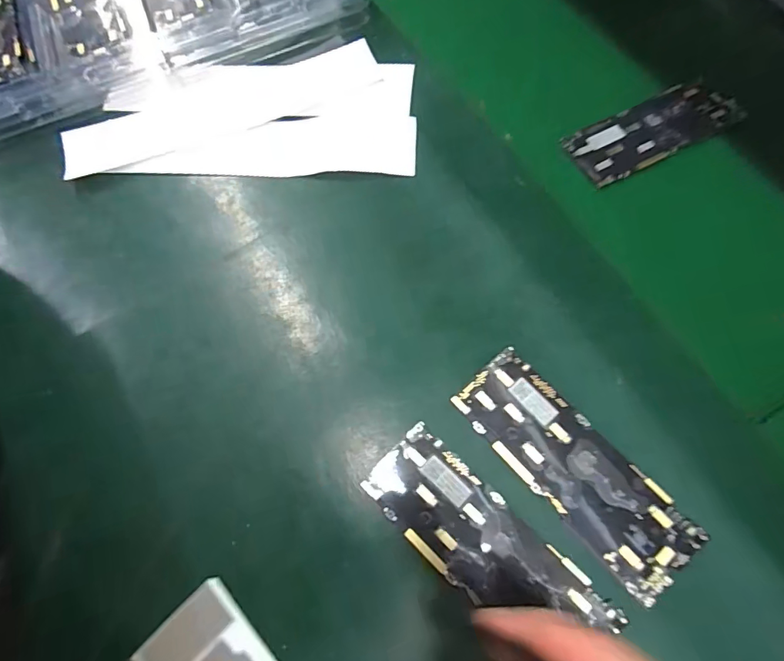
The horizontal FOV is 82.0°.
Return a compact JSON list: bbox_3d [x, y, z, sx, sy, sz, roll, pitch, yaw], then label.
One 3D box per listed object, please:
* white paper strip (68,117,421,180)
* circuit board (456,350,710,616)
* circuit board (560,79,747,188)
[{"bbox_3d":[-0.101,-0.124,0.300,0.226,0.006,0.052,2,69,3],"label":"white paper strip"},{"bbox_3d":[0.087,0.066,0.220,0.043,0.004,0.123,-40,73,-13],"label":"circuit board"},{"bbox_3d":[0.174,-0.134,0.300,0.120,0.005,0.043,-26,70,-8],"label":"circuit board"}]

